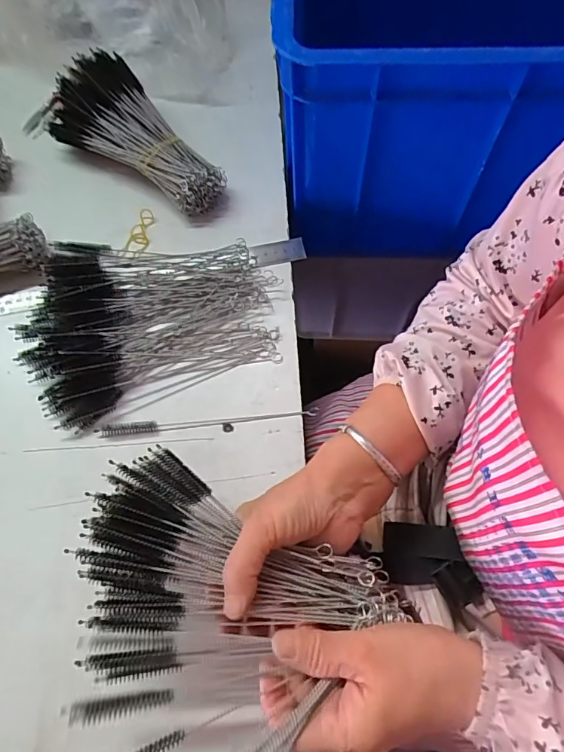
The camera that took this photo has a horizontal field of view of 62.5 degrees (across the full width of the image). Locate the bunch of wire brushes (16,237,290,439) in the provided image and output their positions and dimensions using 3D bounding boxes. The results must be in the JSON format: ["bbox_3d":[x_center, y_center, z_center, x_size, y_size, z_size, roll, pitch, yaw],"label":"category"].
[{"bbox_3d":[-0.128,-0.066,0.443,0.231,0.032,0.179,-21,69,-6],"label":"bunch of wire brushes"}]

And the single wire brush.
[{"bbox_3d":[-0.066,0.040,0.411,0.195,0.007,0.010,-6,68,-1],"label":"single wire brush"}]

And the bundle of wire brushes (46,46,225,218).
[{"bbox_3d":[-0.156,-0.254,0.495,0.216,0.070,0.103,41,75,16],"label":"bundle of wire brushes"}]

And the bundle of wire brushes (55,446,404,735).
[{"bbox_3d":[-0.030,0.117,0.301,0.192,0.036,0.150,-8,68,-1],"label":"bundle of wire brushes"}]

